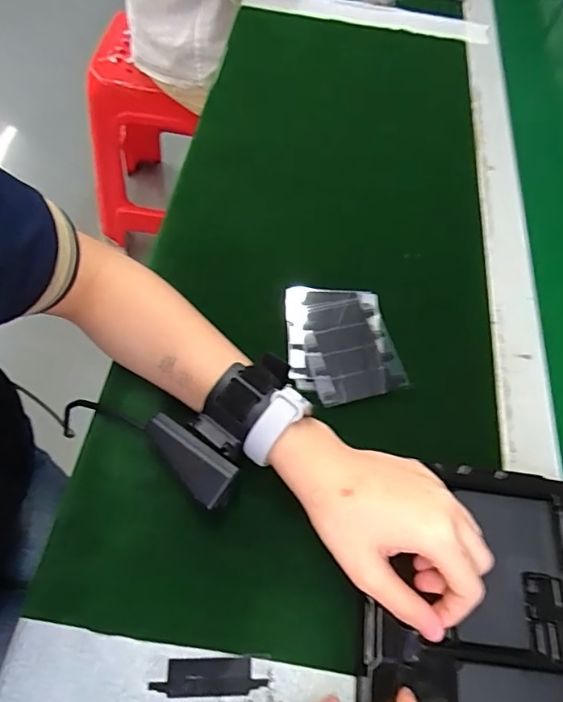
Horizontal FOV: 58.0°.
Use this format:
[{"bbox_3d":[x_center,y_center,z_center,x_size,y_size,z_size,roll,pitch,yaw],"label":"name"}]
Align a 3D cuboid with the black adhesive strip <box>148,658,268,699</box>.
[{"bbox_3d":[-0.042,0.190,0.295,0.063,0.004,0.019,3,60,-4],"label":"black adhesive strip"}]

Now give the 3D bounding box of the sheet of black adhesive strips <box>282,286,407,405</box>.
[{"bbox_3d":[0.049,-0.008,0.414,0.087,0.007,0.106,-3,60,-8],"label":"sheet of black adhesive strips"}]

